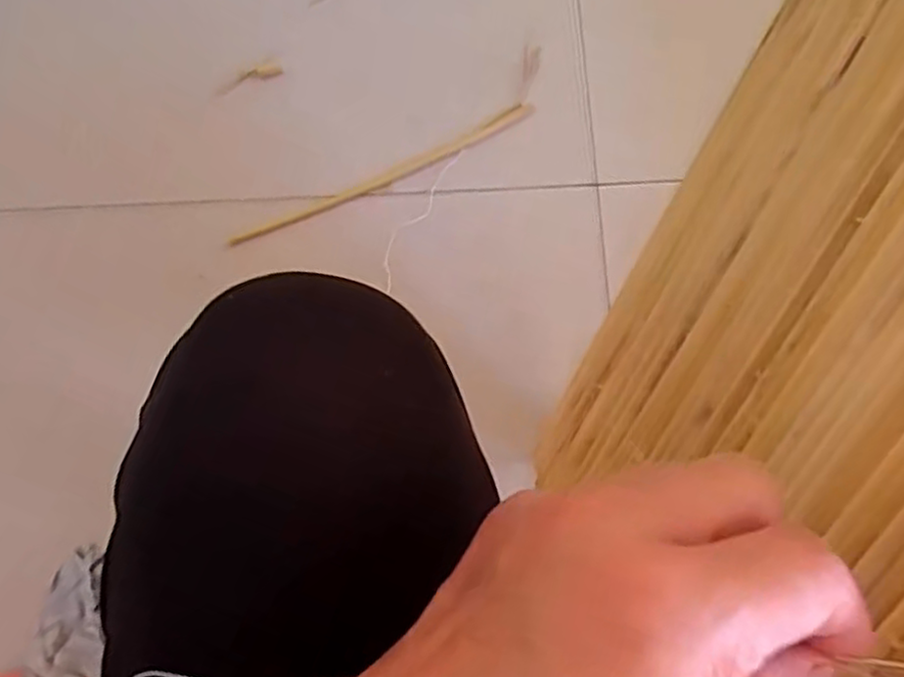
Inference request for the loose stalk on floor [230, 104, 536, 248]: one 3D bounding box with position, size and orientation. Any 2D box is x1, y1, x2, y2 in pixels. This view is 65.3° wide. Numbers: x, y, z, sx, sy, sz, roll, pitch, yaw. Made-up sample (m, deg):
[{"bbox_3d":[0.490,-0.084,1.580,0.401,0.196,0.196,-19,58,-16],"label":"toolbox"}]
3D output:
[{"bbox_3d":[-0.066,-0.166,0.721,0.330,0.009,0.019,-27,80,-6],"label":"loose stalk on floor"}]

